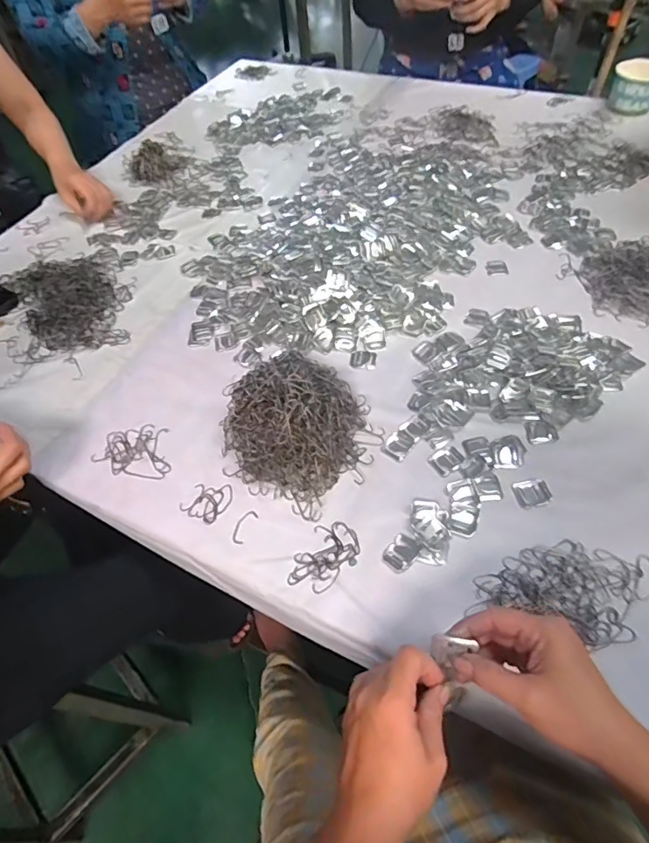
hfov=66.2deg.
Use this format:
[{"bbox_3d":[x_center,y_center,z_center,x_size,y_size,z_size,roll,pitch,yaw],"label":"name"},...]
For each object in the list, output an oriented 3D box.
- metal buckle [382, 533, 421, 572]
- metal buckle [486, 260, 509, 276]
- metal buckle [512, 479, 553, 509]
[{"bbox_3d":[0.079,0.135,0.515,0.029,0.004,0.037,34,63,26],"label":"metal buckle"},{"bbox_3d":[0.267,-0.239,0.771,0.032,0.004,0.033,3,54,7],"label":"metal buckle"},{"bbox_3d":[0.229,0.078,0.546,0.037,0.004,0.031,-8,54,-1],"label":"metal buckle"}]

